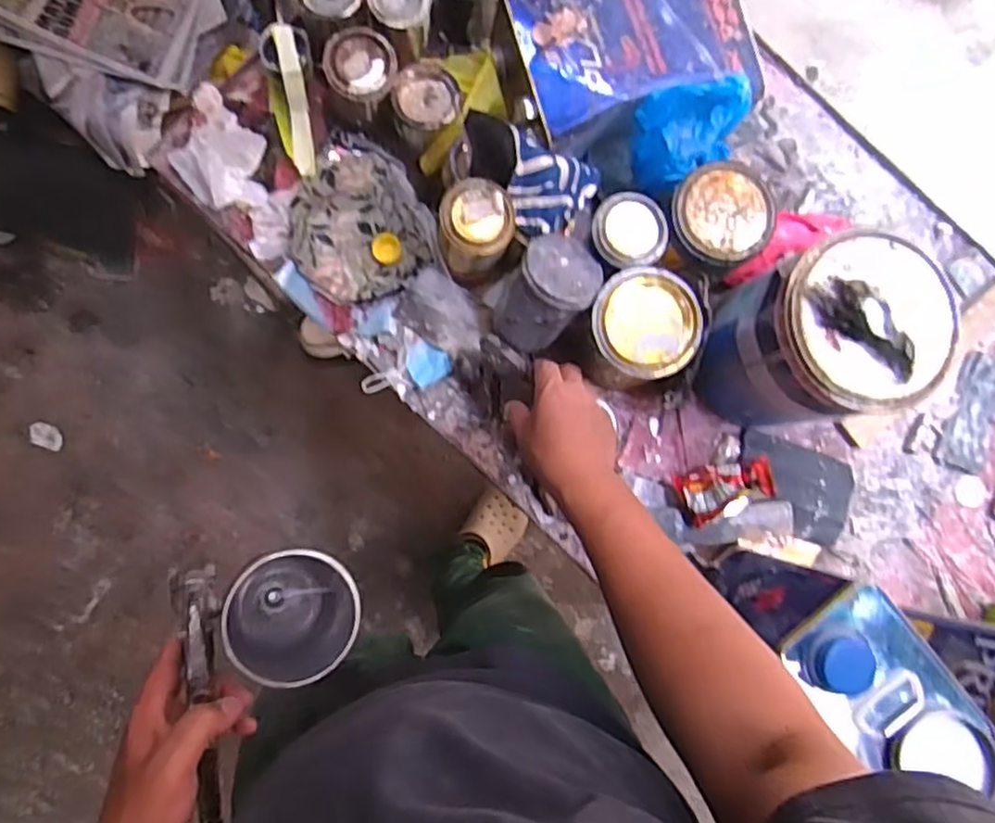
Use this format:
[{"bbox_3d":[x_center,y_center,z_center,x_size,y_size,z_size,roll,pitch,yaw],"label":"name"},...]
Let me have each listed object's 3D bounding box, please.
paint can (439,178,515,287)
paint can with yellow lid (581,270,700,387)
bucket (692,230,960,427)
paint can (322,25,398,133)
[{"bbox_3d":[-0.022,-0.183,0.703,0.070,0.102,0.078,2,87,-3],"label":"paint can"},{"bbox_3d":[0.143,-0.083,0.720,0.106,0.136,0.105,0,87,-3],"label":"paint can with yellow lid"},{"bbox_3d":[0.308,-0.070,0.696,0.151,0.231,0.150,0,87,-3],"label":"bucket"},{"bbox_3d":[-0.150,-0.358,0.734,0.086,0.069,0.085,5,87,-3],"label":"paint can"}]

